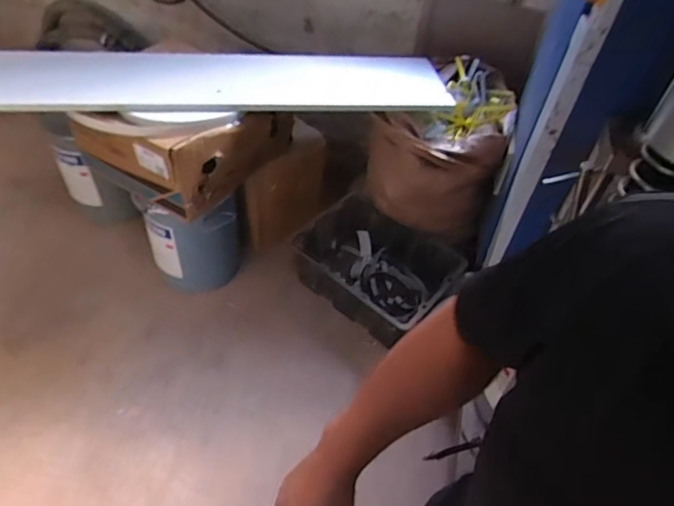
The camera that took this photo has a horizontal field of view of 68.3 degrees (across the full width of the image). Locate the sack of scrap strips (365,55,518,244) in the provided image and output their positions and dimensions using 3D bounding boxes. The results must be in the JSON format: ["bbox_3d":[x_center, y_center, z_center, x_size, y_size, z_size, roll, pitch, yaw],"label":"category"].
[{"bbox_3d":[0.294,-0.273,1.560,0.382,0.511,0.352,14,48,7],"label":"sack of scrap strips"}]

